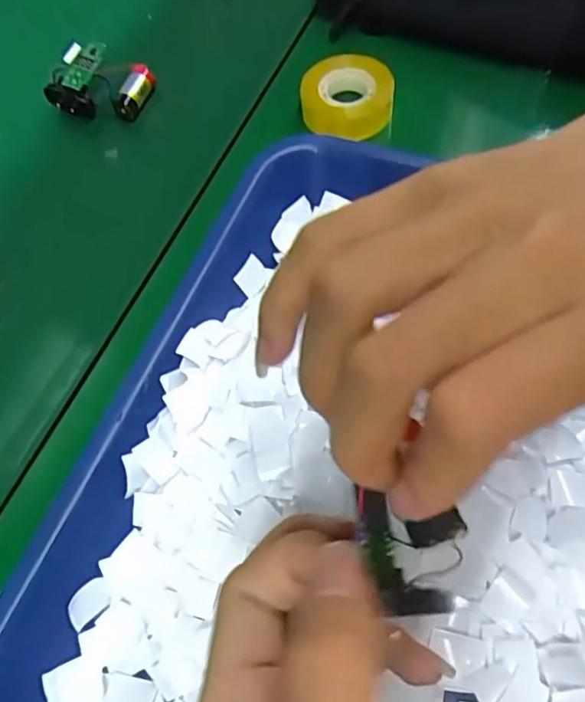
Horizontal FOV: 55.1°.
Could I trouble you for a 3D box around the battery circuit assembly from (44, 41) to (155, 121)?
[{"bbox_3d":[-0.131,-0.179,0.376,0.064,0.024,0.045,18,67,11],"label":"battery circuit assembly"}]

